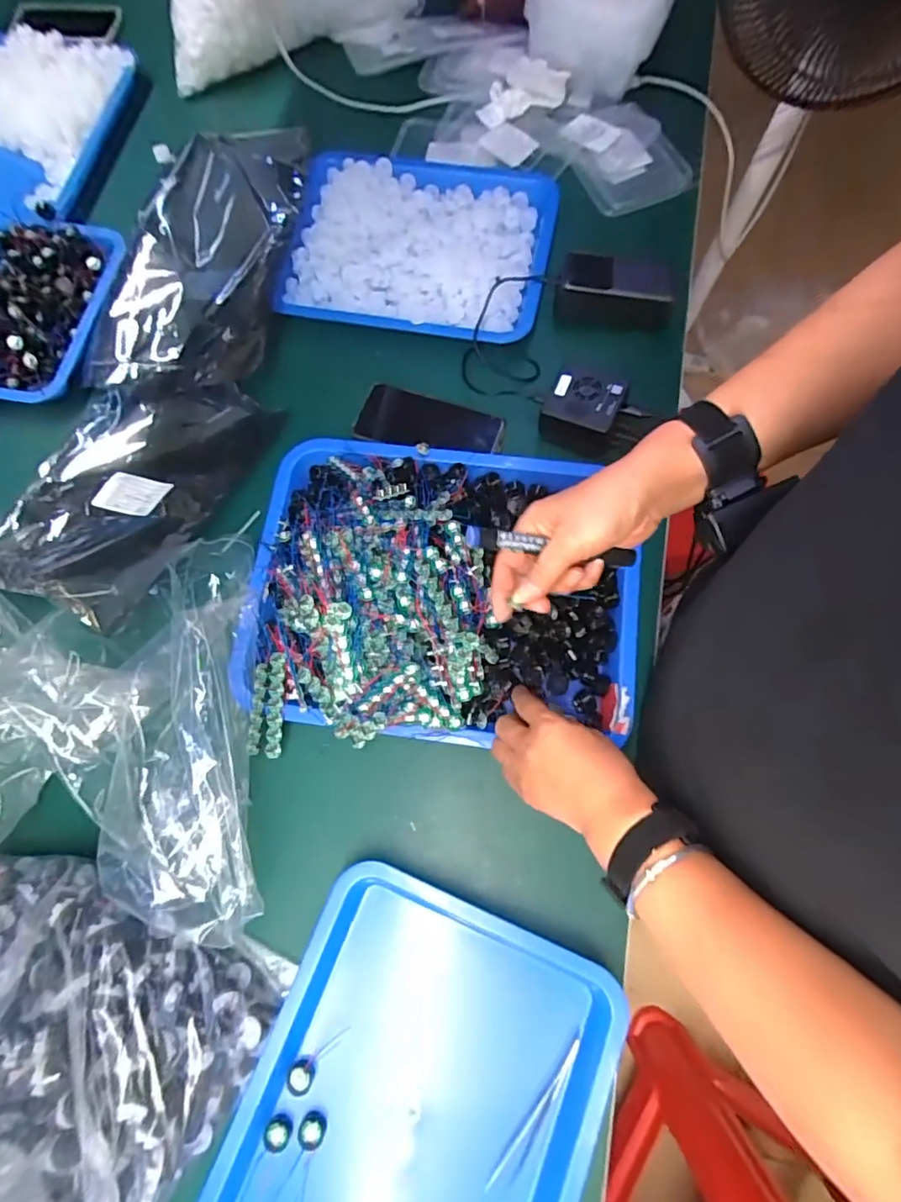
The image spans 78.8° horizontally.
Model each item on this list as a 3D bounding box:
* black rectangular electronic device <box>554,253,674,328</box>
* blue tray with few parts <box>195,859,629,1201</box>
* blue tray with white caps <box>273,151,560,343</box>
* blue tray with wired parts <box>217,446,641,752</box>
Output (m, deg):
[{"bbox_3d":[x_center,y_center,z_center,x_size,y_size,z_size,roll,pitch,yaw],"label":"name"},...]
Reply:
[{"bbox_3d":[0.187,-0.351,0.631,0.125,0.067,0.040,8,74,4],"label":"black rectangular electronic device"},{"bbox_3d":[-0.027,0.415,0.434,0.269,0.038,0.331,21,76,7],"label":"blue tray with few parts"},{"bbox_3d":[-0.034,-0.433,0.662,0.305,0.041,0.243,9,75,2],"label":"blue tray with white caps"},{"bbox_3d":[-0.017,-0.027,0.525,0.359,0.080,0.308,-2,75,-1],"label":"blue tray with wired parts"}]

